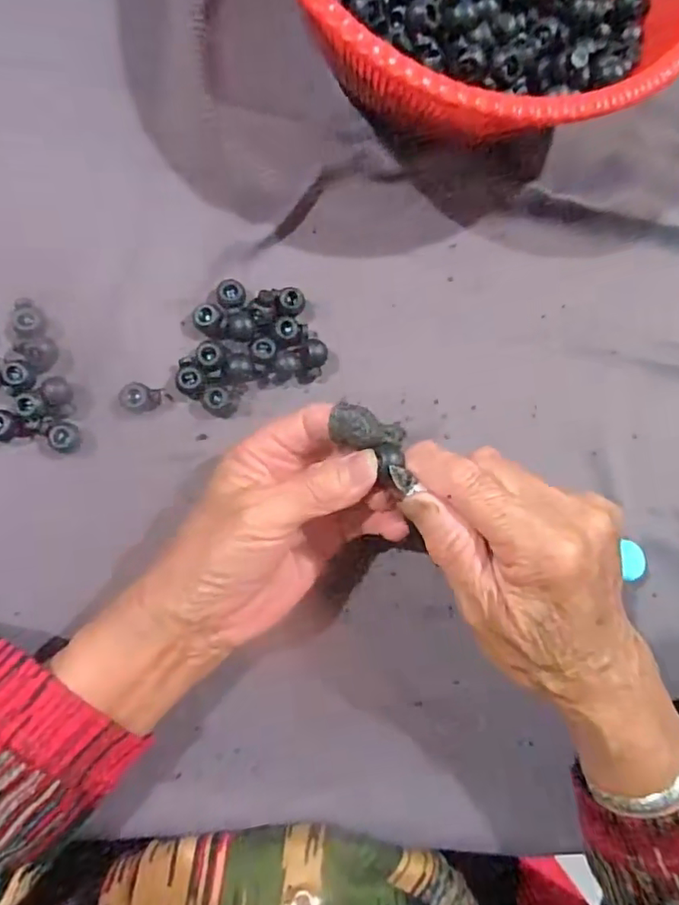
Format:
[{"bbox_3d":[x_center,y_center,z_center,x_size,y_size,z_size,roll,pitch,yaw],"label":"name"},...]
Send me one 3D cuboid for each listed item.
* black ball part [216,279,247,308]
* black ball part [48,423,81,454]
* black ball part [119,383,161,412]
[{"bbox_3d":[-0.057,-0.083,0.310,0.015,0.015,0.013,-8,87,-9],"label":"black ball part"},{"bbox_3d":[-0.138,-0.008,0.292,0.013,0.011,0.014,1,85,-9],"label":"black ball part"},{"bbox_3d":[-0.102,-0.027,0.298,0.017,0.014,0.015,22,82,-6],"label":"black ball part"}]

